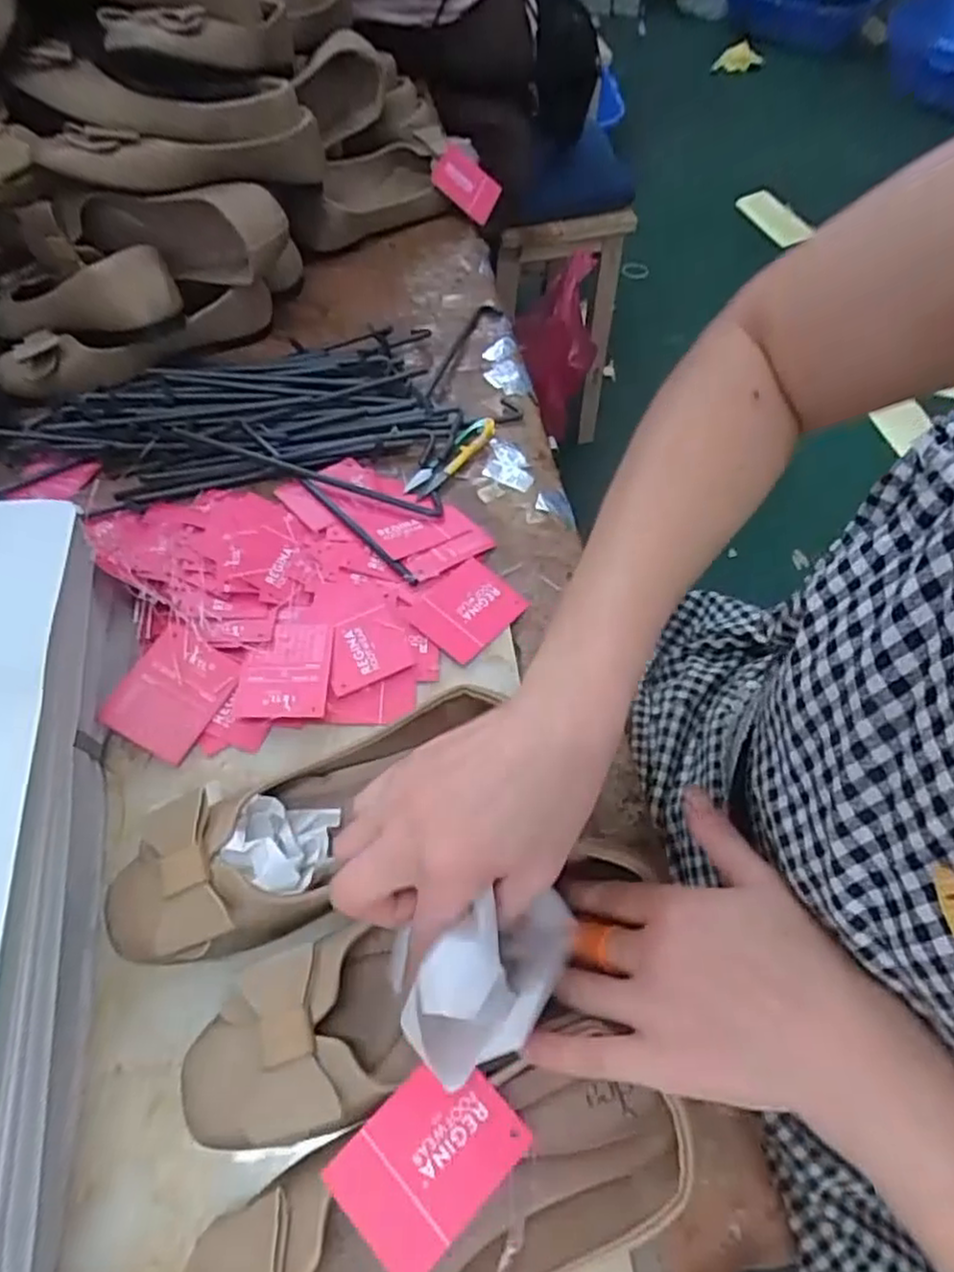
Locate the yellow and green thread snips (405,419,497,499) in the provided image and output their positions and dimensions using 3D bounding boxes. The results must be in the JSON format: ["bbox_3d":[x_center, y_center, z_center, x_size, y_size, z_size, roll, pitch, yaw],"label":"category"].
[{"bbox_3d":[-0.019,-0.145,0.577,0.024,0.007,0.101,33,63,16],"label":"yellow and green thread snips"}]

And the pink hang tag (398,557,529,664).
[{"bbox_3d":[-0.007,-0.021,0.492,0.059,0.005,0.070,38,64,19],"label":"pink hang tag"}]

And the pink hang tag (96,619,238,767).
[{"bbox_3d":[-0.186,0.034,0.438,0.055,0.004,0.072,31,73,-5],"label":"pink hang tag"}]

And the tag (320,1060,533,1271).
[{"bbox_3d":[-0.020,0.218,0.300,0.071,0.004,0.054,-39,73,-22],"label":"tag"}]

